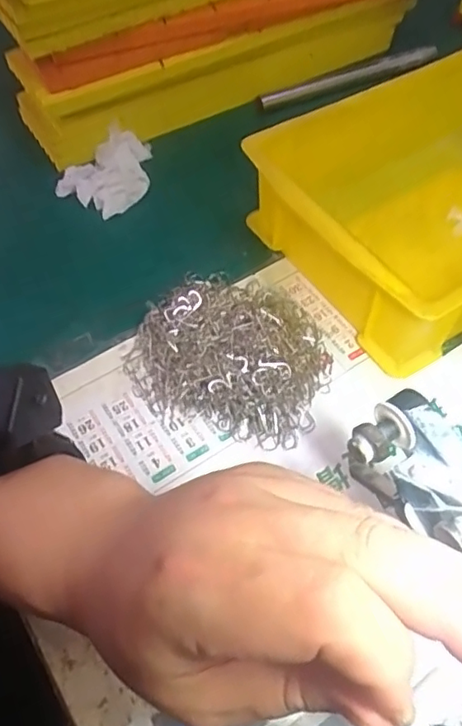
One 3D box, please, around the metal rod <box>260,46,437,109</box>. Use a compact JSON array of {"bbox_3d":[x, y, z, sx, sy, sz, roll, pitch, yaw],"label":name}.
[{"bbox_3d":[0.113,-0.266,0.539,0.190,0.014,0.012,-26,61,-14],"label":"metal rod"}]

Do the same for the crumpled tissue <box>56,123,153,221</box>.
[{"bbox_3d":[-0.091,-0.154,0.461,0.061,0.021,0.080,28,62,16],"label":"crumpled tissue"}]

